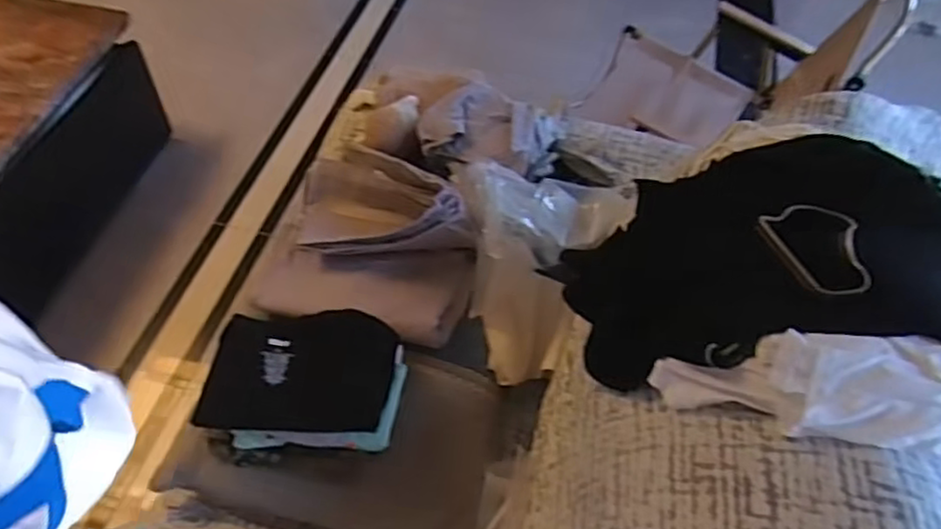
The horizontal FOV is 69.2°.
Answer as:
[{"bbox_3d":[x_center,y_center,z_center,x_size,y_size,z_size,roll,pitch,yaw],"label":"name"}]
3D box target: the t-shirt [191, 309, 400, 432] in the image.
[{"bbox_3d":[-0.228,0.143,0.919,0.241,0.036,0.161,3,64,-2],"label":"t-shirt"}]

